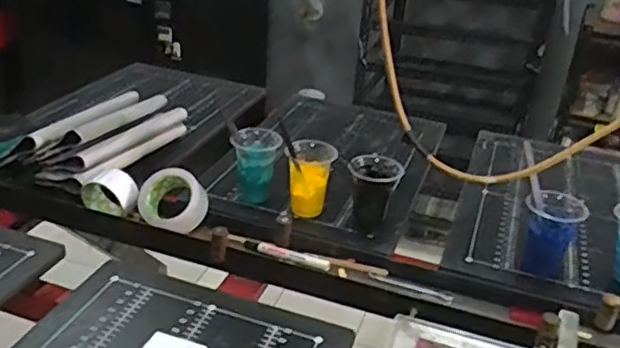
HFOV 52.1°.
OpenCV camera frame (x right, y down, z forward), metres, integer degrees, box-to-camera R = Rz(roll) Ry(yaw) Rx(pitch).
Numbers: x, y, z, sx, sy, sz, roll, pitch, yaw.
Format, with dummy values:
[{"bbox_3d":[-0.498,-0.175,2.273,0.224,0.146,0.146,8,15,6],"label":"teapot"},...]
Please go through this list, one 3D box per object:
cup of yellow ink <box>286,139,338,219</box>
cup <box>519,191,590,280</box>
[{"bbox_3d":[0.002,0.006,1.129,0.077,0.128,0.074,3,28,-2],"label":"cup of yellow ink"},{"bbox_3d":[0.382,0.099,1.016,0.086,0.121,0.078,18,31,24],"label":"cup"}]

